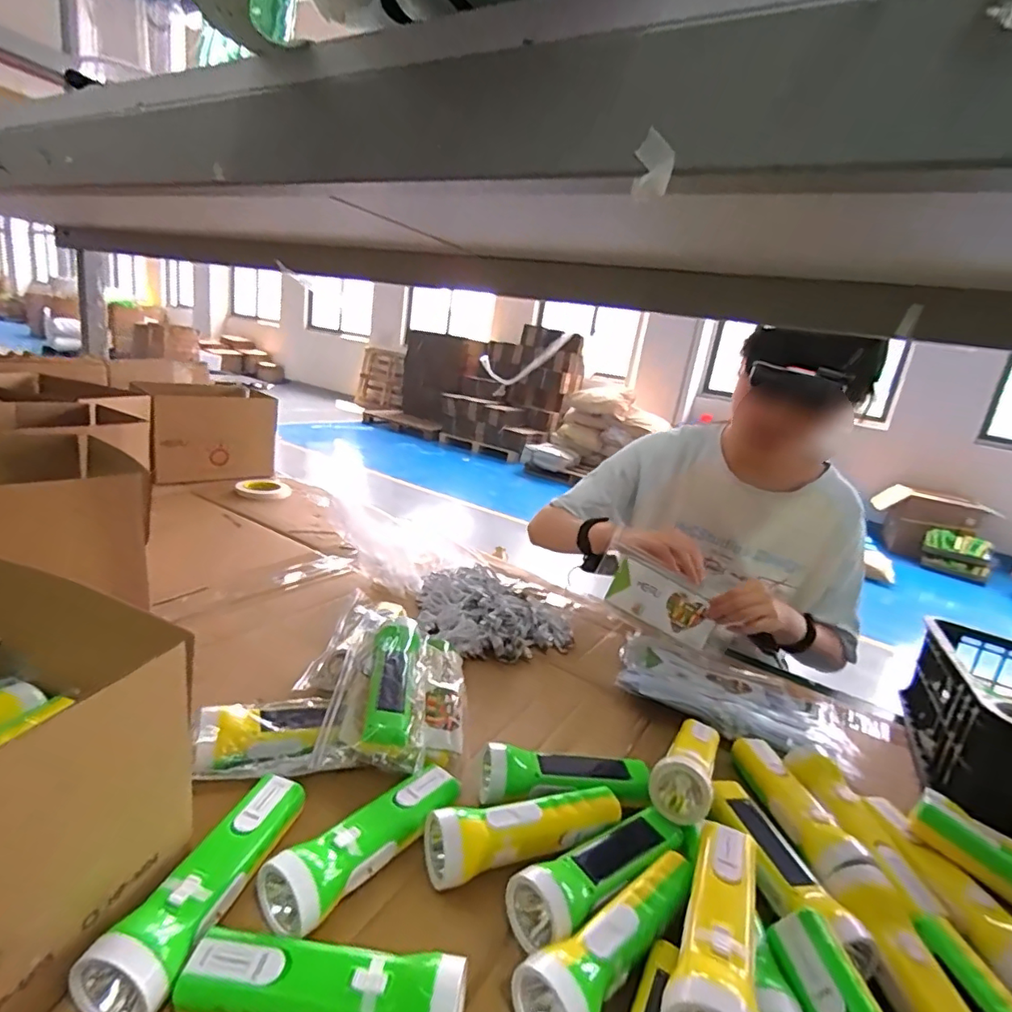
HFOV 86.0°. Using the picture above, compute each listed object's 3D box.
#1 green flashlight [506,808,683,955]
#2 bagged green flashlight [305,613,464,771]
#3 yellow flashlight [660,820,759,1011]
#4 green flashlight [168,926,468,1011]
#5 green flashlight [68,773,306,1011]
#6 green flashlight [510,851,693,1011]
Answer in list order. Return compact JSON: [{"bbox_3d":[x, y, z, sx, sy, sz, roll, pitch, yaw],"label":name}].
[{"bbox_3d":[0.079,0.281,0.431,0.169,0.043,0.054,-5,21,-39],"label":"green flashlight"},{"bbox_3d":[-0.111,0.183,0.581,0.135,0.039,0.208,7,17,-4],"label":"bagged green flashlight"},{"bbox_3d":[0.147,0.284,0.368,0.052,0.049,0.165,17,18,25],"label":"yellow flashlight"},{"bbox_3d":[-0.110,0.294,0.326,0.168,0.047,0.049,10,17,6],"label":"green flashlight"},{"bbox_3d":[-0.208,0.258,0.385,0.053,0.051,0.169,11,17,9],"label":"green flashlight"},{"bbox_3d":[0.077,0.302,0.380,0.173,0.049,0.053,-7,23,-43],"label":"green flashlight"}]

